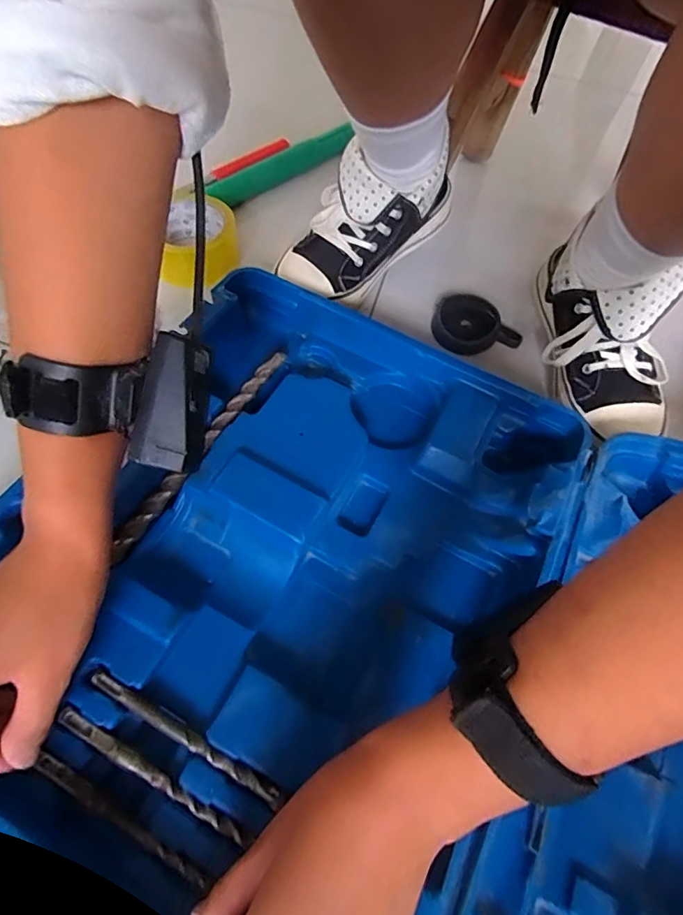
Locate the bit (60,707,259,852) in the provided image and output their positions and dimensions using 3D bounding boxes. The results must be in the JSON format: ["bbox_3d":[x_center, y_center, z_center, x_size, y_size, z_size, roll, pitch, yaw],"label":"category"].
[{"bbox_3d":[-0.112,0.187,0.273,0.131,0.006,0.010,26,63,11],"label":"bit"}]

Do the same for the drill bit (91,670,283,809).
[{"bbox_3d":[-0.096,0.170,0.285,0.135,0.010,0.009,26,63,11],"label":"drill bit"}]

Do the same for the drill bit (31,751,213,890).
[{"bbox_3d":[-0.124,0.203,0.262,0.118,0.009,0.009,30,64,8],"label":"drill bit"}]

